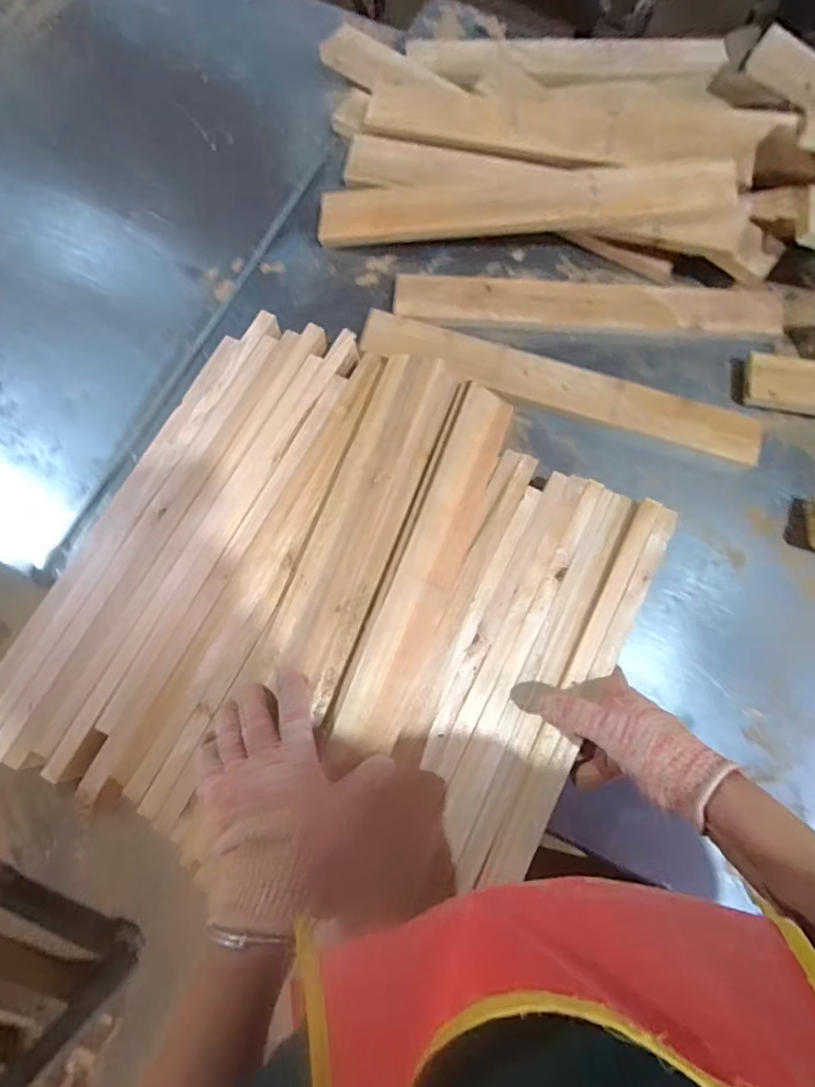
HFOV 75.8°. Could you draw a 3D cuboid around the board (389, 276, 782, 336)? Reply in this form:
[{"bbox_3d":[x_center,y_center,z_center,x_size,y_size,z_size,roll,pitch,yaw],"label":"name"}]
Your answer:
[{"bbox_3d":[0.228,-0.298,0.665,0.482,0.028,0.067,2,76,-1],"label":"board"}]

